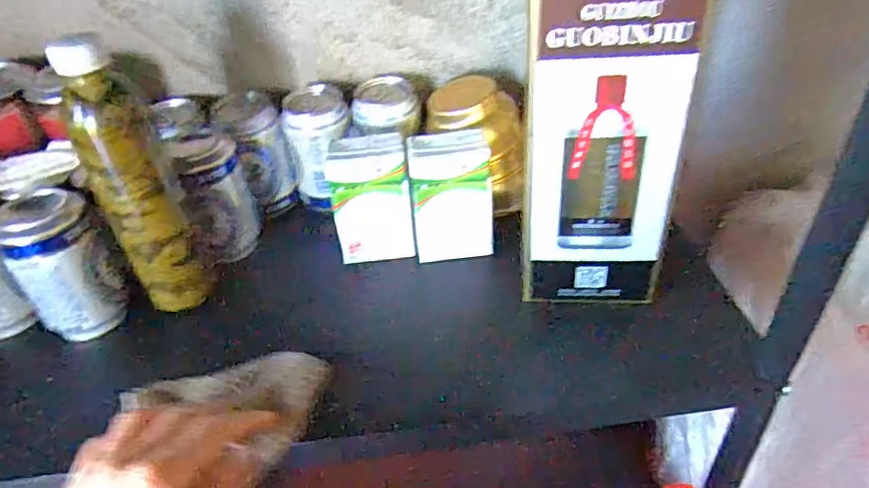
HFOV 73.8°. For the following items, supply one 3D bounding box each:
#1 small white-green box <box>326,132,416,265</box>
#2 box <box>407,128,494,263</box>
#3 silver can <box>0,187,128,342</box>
[{"bbox_3d":[-0.056,-0.040,0.518,0.069,0.107,0.040,-6,39,-1],"label":"small white-green box"},{"bbox_3d":[0.015,-0.043,0.508,0.067,0.110,0.042,-5,39,-1],"label":"box"},{"bbox_3d":[-0.292,0.018,0.457,0.062,0.110,0.056,-33,47,-31],"label":"silver can"}]

